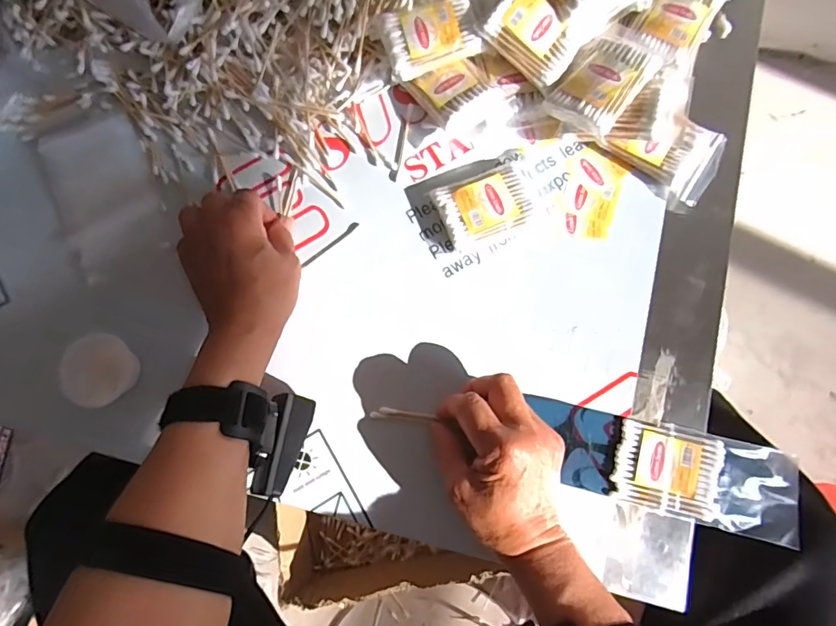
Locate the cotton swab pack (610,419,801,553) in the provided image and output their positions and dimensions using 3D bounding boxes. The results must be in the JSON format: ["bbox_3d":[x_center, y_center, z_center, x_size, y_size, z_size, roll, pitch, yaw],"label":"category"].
[{"bbox_3d":[0.214,0.122,0.365,0.127,0.015,0.064,15,80,3],"label":"cotton swab pack"}]

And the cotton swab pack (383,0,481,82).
[{"bbox_3d":[0.010,-0.229,0.405,0.073,0.010,0.051,-19,93,1],"label":"cotton swab pack"}]

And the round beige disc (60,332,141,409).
[{"bbox_3d":[-0.242,0.042,0.373,0.049,0.016,0.052,0,79,0],"label":"round beige disc"}]

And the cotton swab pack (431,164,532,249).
[{"bbox_3d":[0.054,-0.088,0.405,0.071,0.019,0.051,-20,80,-4],"label":"cotton swab pack"}]

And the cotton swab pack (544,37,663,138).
[{"bbox_3d":[0.144,-0.181,0.388,0.054,0.019,0.077,37,82,8],"label":"cotton swab pack"}]

